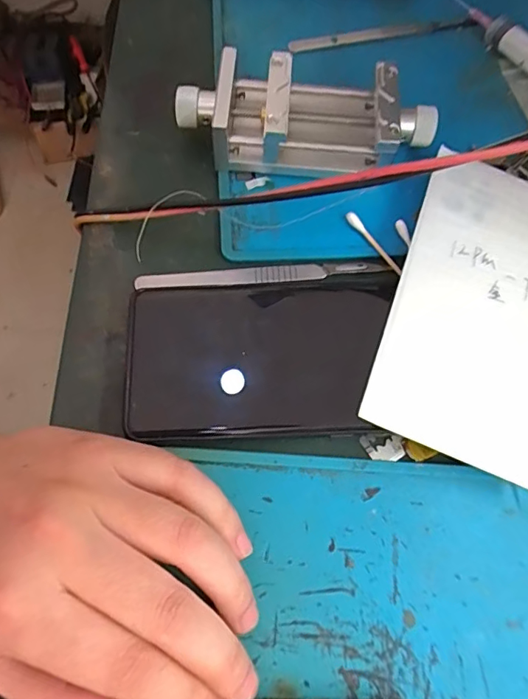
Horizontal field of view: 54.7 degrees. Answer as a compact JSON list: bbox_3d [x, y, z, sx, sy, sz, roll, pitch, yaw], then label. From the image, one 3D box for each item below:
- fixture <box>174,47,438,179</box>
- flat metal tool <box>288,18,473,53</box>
[{"bbox_3d":[0.022,-0.125,0.277,0.134,0.035,0.057,6,69,2],"label":"fixture"},{"bbox_3d":[0.075,-0.201,0.324,0.119,0.006,0.010,-14,69,-6],"label":"flat metal tool"}]

